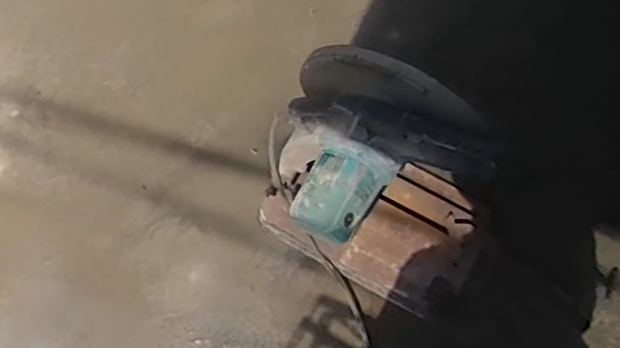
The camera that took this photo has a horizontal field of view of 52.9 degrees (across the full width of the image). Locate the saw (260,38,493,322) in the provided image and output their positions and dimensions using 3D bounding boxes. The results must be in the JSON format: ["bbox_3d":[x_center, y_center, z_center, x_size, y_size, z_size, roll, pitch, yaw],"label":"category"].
[{"bbox_3d":[0.136,0.020,1.095,0.424,0.542,0.282,24,73,8],"label":"saw"}]

